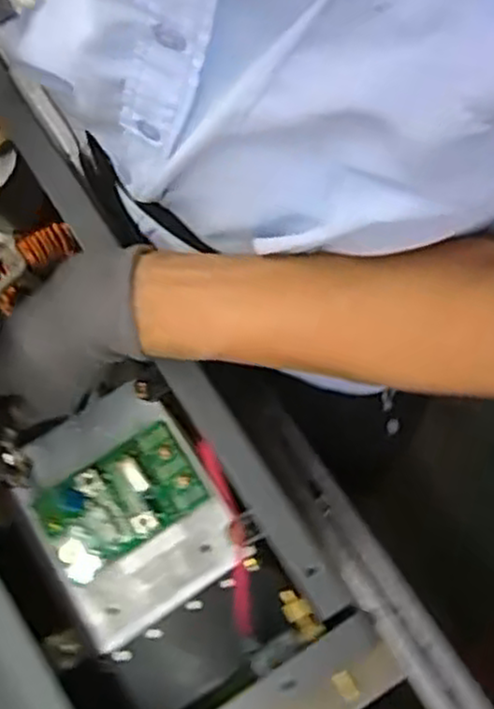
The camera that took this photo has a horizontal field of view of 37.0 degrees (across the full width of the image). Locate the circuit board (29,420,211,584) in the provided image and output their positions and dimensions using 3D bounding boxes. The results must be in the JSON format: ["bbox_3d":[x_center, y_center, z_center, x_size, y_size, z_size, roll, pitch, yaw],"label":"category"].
[{"bbox_3d":[-0.082,0.093,0.469,0.099,0.021,0.058,-33,79,-6],"label":"circuit board"}]

